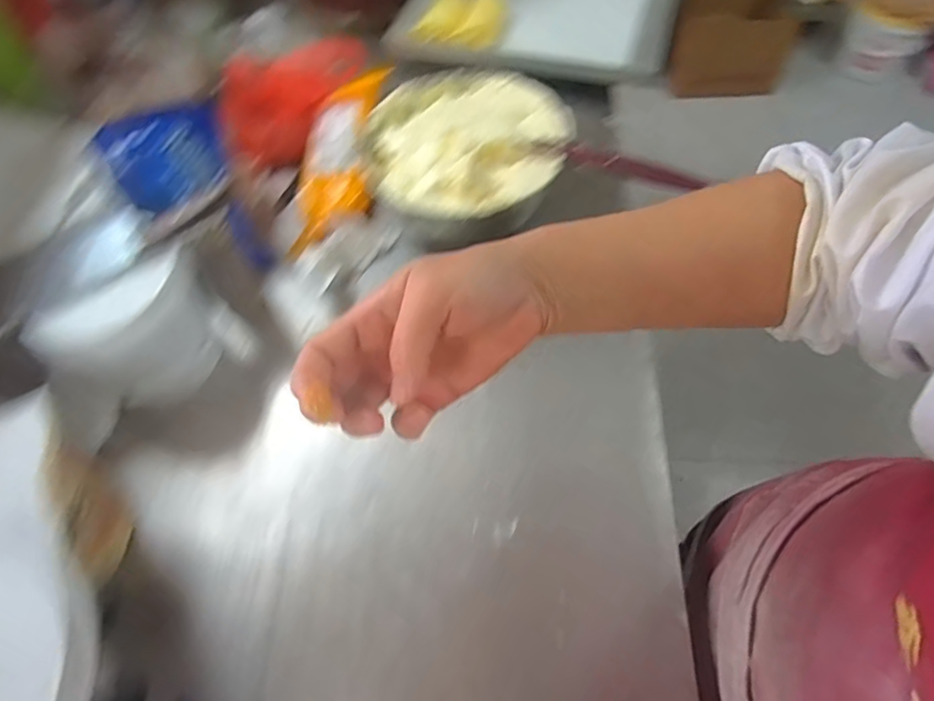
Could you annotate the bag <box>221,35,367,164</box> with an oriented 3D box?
[{"bbox_3d":[-0.260,-0.385,0.890,0.089,0.126,0.258,31,65,20],"label":"bag"}]

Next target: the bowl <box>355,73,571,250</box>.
[{"bbox_3d":[-0.004,-0.255,0.797,0.257,0.132,0.258,-1,58,2],"label":"bowl"}]

